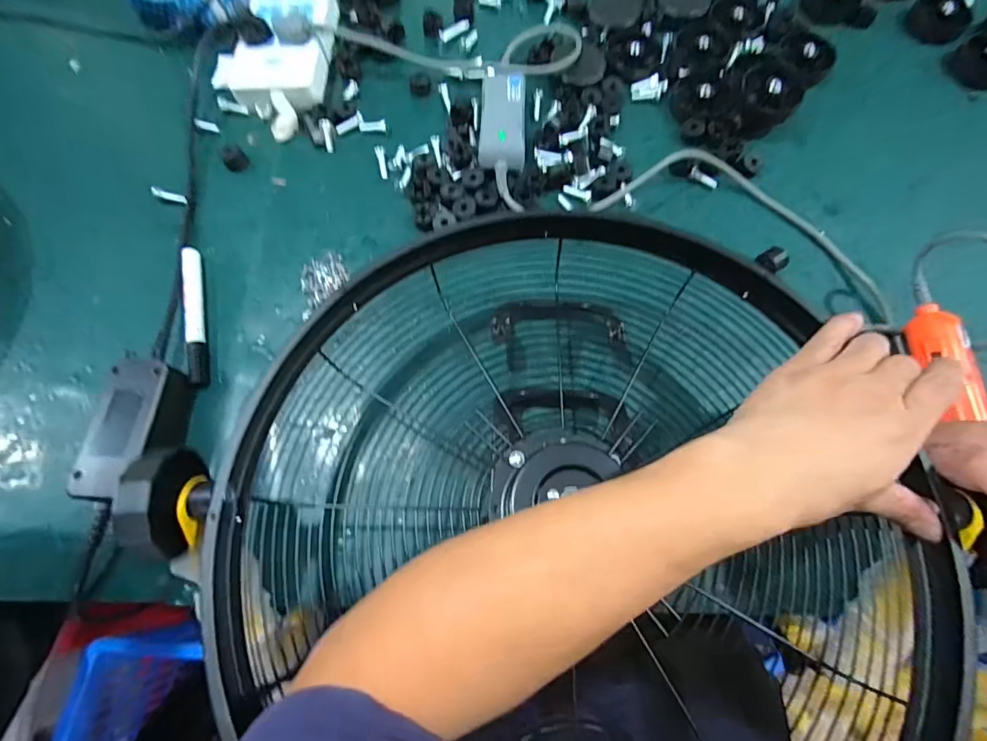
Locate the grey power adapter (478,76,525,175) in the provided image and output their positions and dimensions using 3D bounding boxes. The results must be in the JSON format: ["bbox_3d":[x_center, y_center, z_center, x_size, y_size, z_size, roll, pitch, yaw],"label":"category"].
[{"bbox_3d":[0.011,-0.272,0.510,0.047,0.027,0.109,2,75,1],"label":"grey power adapter"}]

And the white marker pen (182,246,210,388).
[{"bbox_3d":[-0.291,-0.055,0.454,0.017,0.014,0.149,-13,75,-4],"label":"white marker pen"}]

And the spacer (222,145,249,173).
[{"bbox_3d":[-0.281,-0.229,0.507,0.024,0.018,0.022,0,75,0],"label":"spacer"}]

